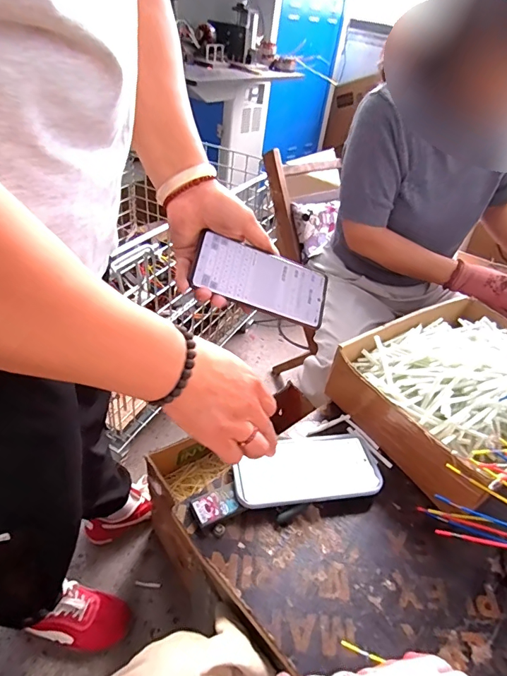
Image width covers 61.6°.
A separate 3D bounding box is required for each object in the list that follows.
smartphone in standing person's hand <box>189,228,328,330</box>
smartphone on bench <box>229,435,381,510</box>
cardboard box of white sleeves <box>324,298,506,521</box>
[{"bbox_3d":[0.013,-0.068,0.499,0.159,0.005,0.075,18,68,-16],"label":"smartphone in standing person's hand"},{"bbox_3d":[0.062,0.155,0.503,0.170,0.012,0.084,-4,39,-11],"label":"smartphone on bench"},{"bbox_3d":[0.296,0.068,0.594,0.310,0.096,0.247,-18,45,-29],"label":"cardboard box of white sleeves"}]

